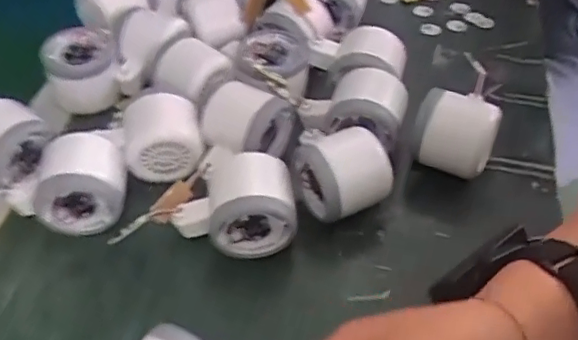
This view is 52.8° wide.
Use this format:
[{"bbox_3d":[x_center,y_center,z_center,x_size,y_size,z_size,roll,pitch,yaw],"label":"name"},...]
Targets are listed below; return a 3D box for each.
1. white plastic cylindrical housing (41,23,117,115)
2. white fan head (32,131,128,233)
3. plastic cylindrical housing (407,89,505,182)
[{"bbox_3d":[-0.179,-0.088,0.505,0.057,0.056,0.062,0,49,0],"label":"white plastic cylindrical housing"},{"bbox_3d":[-0.151,0.008,0.425,0.062,0.064,0.058,-7,49,-6],"label":"white fan head"},{"bbox_3d":[0.131,-0.031,0.462,0.061,0.054,0.070,18,51,15],"label":"plastic cylindrical housing"}]

